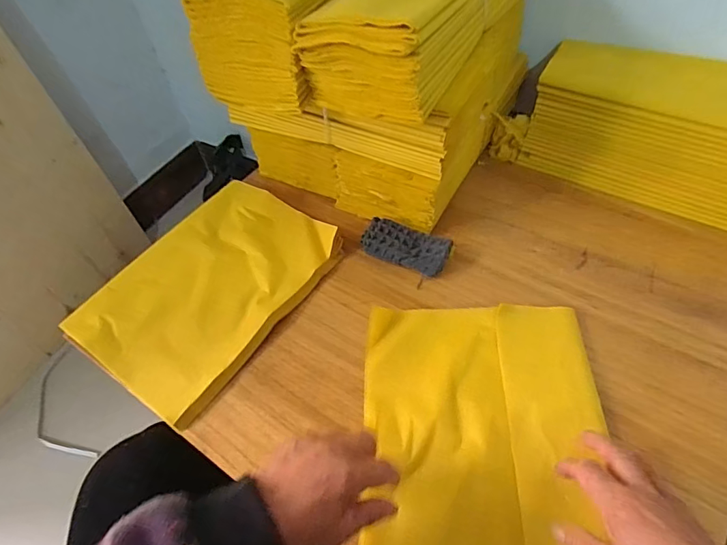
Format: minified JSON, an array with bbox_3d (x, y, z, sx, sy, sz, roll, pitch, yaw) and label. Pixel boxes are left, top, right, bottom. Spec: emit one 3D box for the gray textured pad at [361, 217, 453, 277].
[{"bbox_3d":[0.053,-0.031,0.584,0.106,0.028,0.054,15,56,16],"label":"gray textured pad"}]

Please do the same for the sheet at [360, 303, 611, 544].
[{"bbox_3d":[0.114,0.171,0.425,0.216,0.015,0.312,0,54,5],"label":"sheet"}]

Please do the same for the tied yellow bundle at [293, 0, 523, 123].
[{"bbox_3d":[0.077,-0.307,0.531,0.147,0.104,0.318,26,60,23],"label":"tied yellow bundle"}]

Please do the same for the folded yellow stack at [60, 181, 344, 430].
[{"bbox_3d":[-0.187,0.010,0.576,0.213,0.017,0.296,26,60,23],"label":"folded yellow stack"}]

